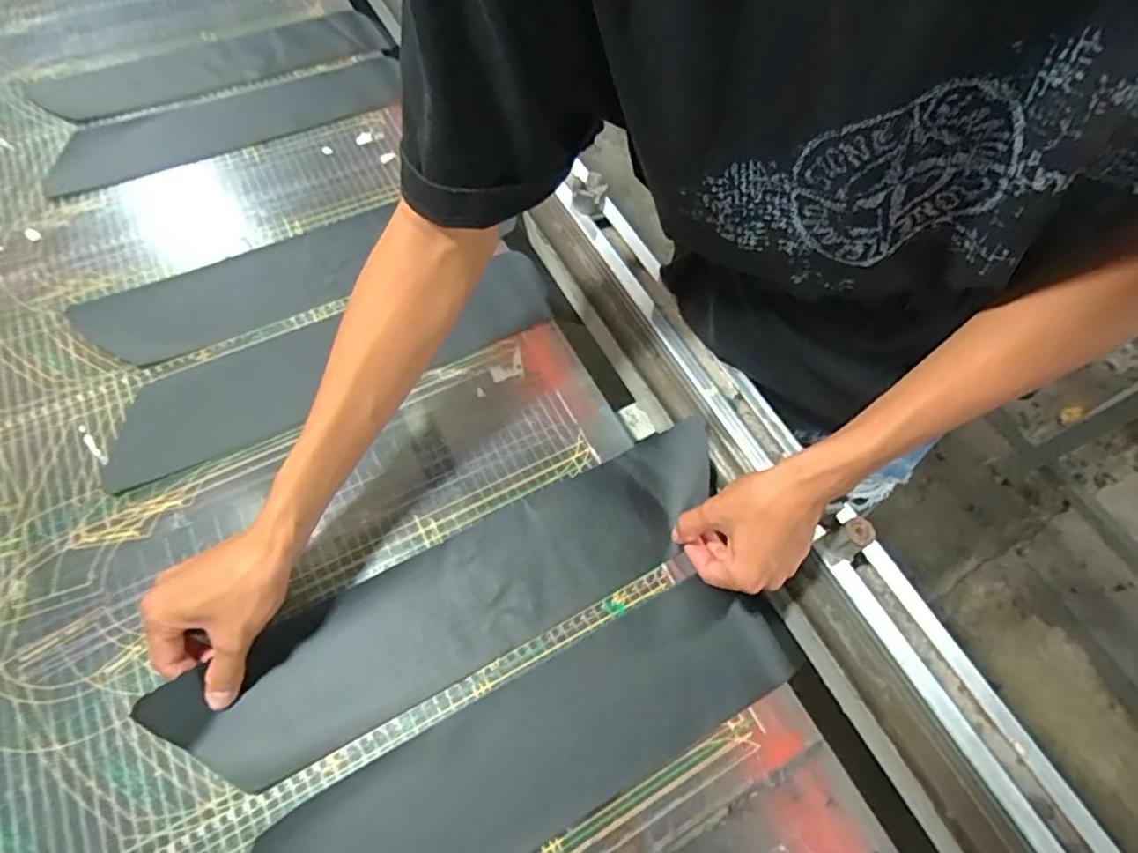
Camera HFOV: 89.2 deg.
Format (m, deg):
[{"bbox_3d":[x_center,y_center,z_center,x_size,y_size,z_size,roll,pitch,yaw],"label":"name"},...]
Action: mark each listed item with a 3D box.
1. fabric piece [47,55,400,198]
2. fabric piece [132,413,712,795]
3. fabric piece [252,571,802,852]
[{"bbox_3d":[-0.410,-0.378,0.716,0.414,0.009,0.104,-26,67,-15],"label":"fabric piece"},{"bbox_3d":[-0.070,0.131,0.466,0.457,0.020,0.109,-25,70,-15],"label":"fabric piece"},{"bbox_3d":[-0.028,0.241,0.422,0.426,0.009,0.104,-25,67,-16],"label":"fabric piece"}]

